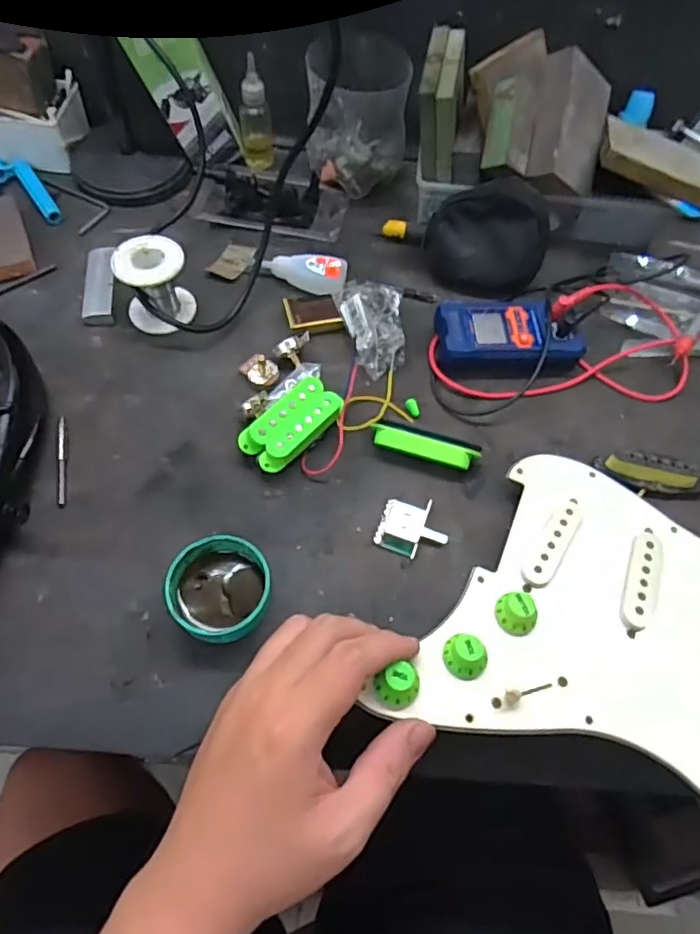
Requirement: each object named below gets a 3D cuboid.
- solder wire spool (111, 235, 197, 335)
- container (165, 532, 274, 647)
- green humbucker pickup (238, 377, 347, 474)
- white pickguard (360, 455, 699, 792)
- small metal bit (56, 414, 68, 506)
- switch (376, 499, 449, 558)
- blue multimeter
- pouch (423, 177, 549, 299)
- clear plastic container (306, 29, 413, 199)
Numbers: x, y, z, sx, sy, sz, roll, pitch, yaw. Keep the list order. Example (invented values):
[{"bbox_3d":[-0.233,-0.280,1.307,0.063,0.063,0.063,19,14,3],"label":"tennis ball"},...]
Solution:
[{"bbox_3d":[-0.156,-0.147,0.472,0.054,0.052,0.052,-28,67,-17],"label":"solder wire spool"},{"bbox_3d":[-0.080,0.077,0.366,0.060,0.026,0.062,1,62,-3],"label":"container"},{"bbox_3d":[-0.040,-0.029,0.428,0.040,0.024,0.078,38,66,16],"label":"green humbucker pickup"},{"bbox_3d":[0.164,0.092,0.351,0.237,0.027,0.195,21,63,8],"label":"white pickguard"},{"bbox_3d":[-0.205,-0.005,0.418,0.007,0.006,0.076,-10,63,-9],"label":"small metal bit"},{"bbox_3d":[0.043,0.041,0.400,0.045,0.013,0.039,17,62,6],"label":"switch"},{"bbox_3d":[0.127,-0.102,0.477,0.113,0.026,0.065,-2,62,-5],"label":"blue multimeter"},{"bbox_3d":[0.118,-0.193,0.503,0.094,0.068,0.064,-7,62,-7],"label":"pouch"},{"bbox_3d":[0.007,-0.329,0.549,0.092,0.097,0.082,-2,62,-4],"label":"clear plastic container"}]

